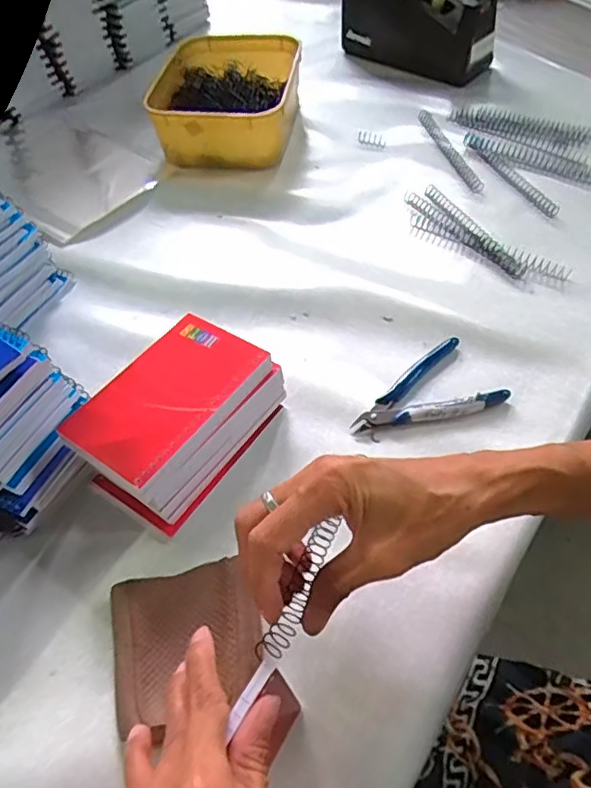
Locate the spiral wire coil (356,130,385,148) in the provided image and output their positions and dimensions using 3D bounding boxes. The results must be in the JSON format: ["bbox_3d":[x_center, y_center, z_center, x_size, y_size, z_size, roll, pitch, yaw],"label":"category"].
[{"bbox_3d":[0.089,-0.302,0.674,0.036,0.013,0.012,16,55,17],"label":"spiral wire coil"}]

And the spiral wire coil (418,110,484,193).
[{"bbox_3d":[0.174,-0.279,0.648,0.014,0.007,0.166,-11,52,-4],"label":"spiral wire coil"}]

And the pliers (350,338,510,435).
[{"bbox_3d":[0.095,-0.001,0.438,0.112,0.015,0.068,-22,53,-12],"label":"pliers"}]

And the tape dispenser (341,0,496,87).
[{"bbox_3d":[0.158,-0.504,0.753,0.216,0.113,0.070,24,57,22],"label":"tape dispenser"}]

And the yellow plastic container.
[{"bbox_3d":[-0.081,-0.362,0.701,0.165,0.067,0.213,4,52,8],"label":"yellow plastic container"}]

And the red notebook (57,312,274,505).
[{"bbox_3d":[-0.086,0.002,0.391,0.082,0.018,0.131,29,59,24],"label":"red notebook"}]

